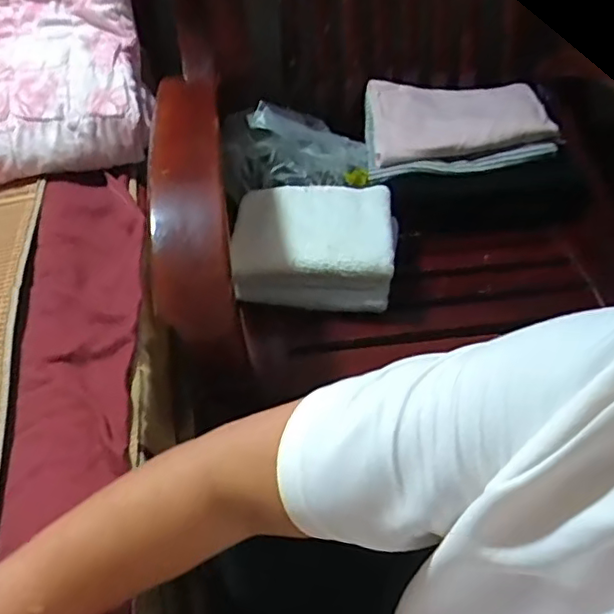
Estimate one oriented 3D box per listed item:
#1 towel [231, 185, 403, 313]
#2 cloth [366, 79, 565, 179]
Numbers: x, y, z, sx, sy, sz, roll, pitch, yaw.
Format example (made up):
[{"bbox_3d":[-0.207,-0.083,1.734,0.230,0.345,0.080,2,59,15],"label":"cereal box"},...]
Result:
[{"bbox_3d":[0.009,-0.090,0.800,0.195,0.069,0.171,4,50,3],"label":"towel"},{"bbox_3d":[0.220,-0.283,0.942,0.268,0.055,0.193,-6,50,-5],"label":"cloth"}]

